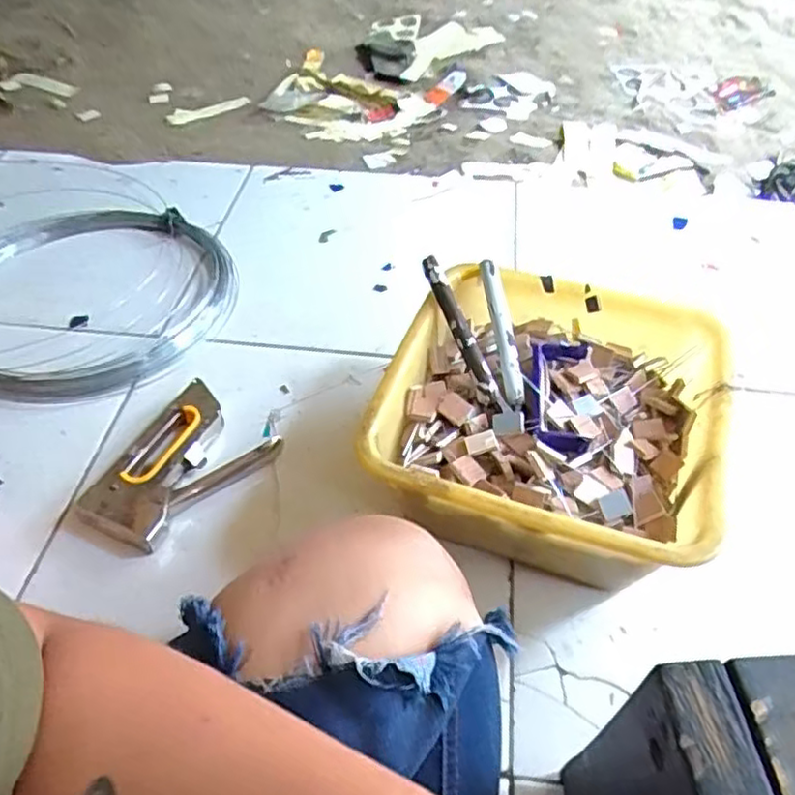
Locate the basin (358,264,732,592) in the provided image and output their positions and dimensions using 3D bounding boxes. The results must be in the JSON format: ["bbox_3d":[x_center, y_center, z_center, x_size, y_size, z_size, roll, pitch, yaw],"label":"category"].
[{"bbox_3d":[0.131,0.026,0.596,0.258,0.123,0.265,16,50,13],"label":"basin"}]

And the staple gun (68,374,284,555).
[{"bbox_3d":[-0.208,0.069,0.627,0.118,0.026,0.170,29,54,23],"label":"staple gun"}]

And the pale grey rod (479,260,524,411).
[{"bbox_3d":[0.096,-0.057,0.612,0.019,0.016,0.152,-5,63,-5],"label":"pale grey rod"}]

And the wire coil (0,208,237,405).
[{"bbox_3d":[-0.362,-0.129,0.790,0.322,0.028,0.332,0,48,0],"label":"wire coil"}]

